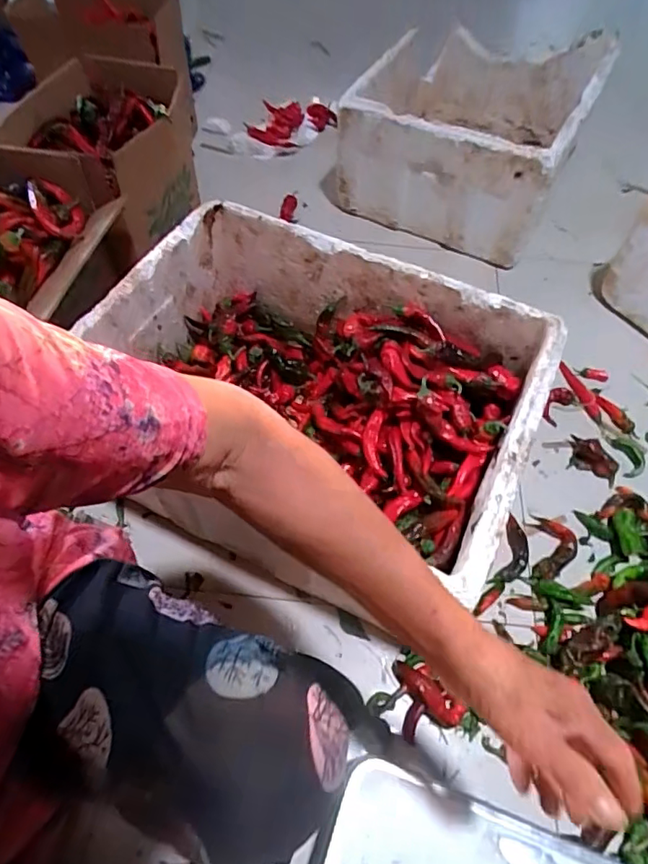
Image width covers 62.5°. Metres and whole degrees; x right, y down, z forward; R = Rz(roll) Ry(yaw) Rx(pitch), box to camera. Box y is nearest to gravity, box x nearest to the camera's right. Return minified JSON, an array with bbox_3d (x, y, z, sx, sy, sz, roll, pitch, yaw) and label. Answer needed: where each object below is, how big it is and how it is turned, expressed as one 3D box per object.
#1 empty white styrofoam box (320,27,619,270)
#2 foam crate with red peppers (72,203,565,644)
[{"bbox_3d":[0.341,-0.710,1.222,0.440,0.246,0.664,24,60,13],"label":"empty white styrofoam box"},{"bbox_3d":[-0.025,-0.039,0.780,0.574,0.248,0.429,23,60,13],"label":"foam crate with red peppers"}]

